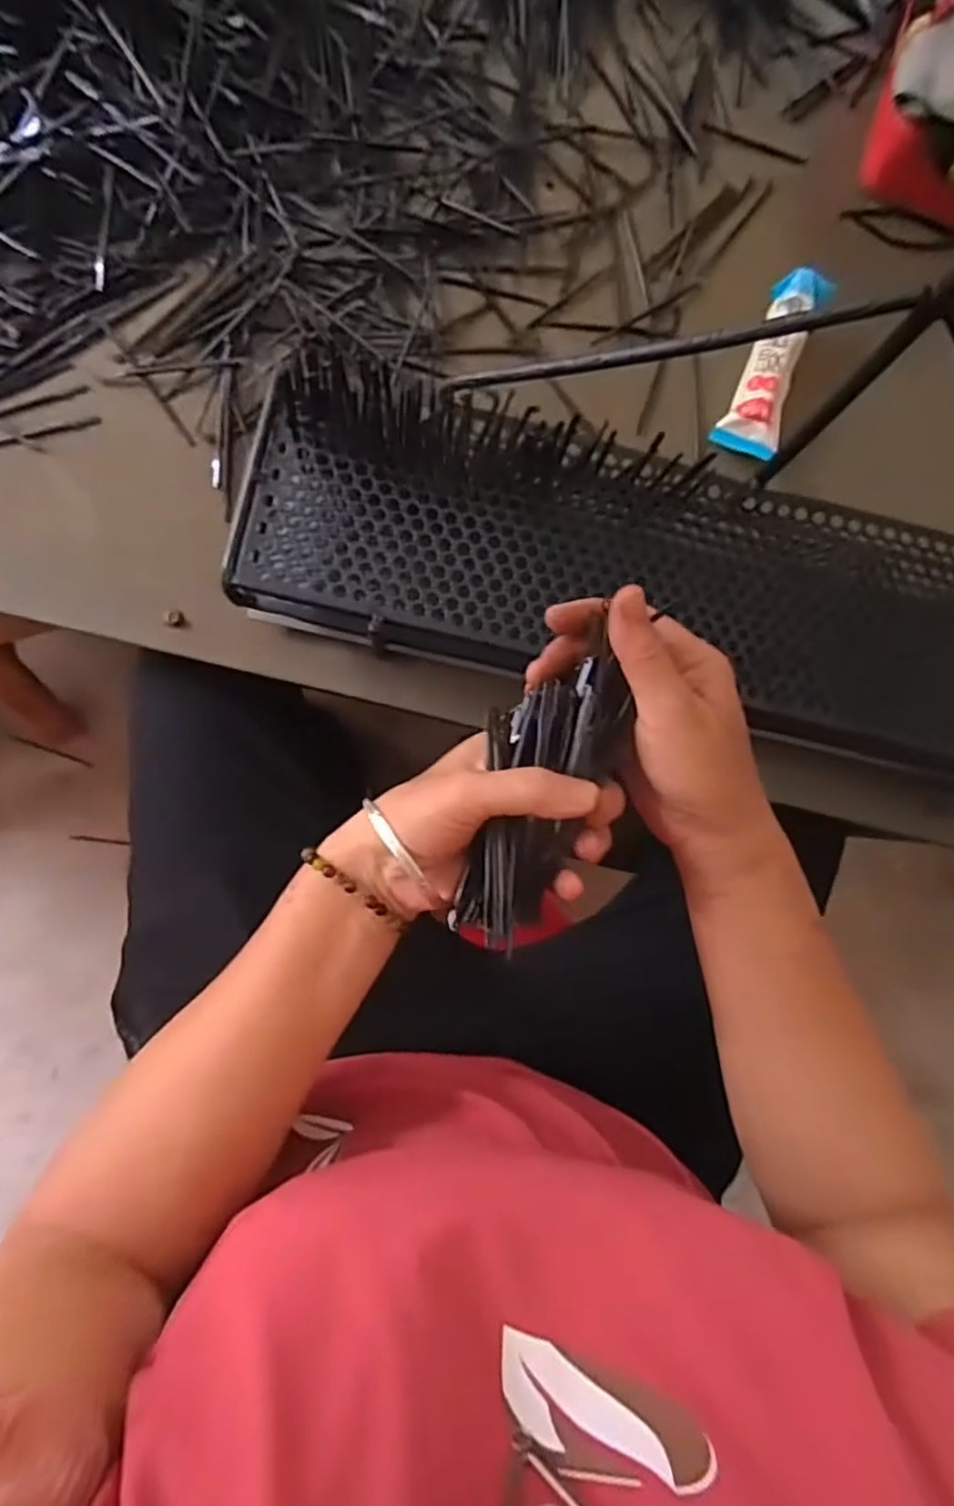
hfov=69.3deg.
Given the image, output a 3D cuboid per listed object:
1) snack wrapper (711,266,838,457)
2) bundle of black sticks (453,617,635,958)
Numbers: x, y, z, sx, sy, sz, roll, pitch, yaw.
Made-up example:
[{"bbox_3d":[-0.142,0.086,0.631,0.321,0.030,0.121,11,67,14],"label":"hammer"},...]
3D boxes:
[{"bbox_3d":[0.220,-0.289,0.511,0.043,0.021,0.134,19,95,-5],"label":"snack wrapper"},{"bbox_3d":[0.025,0.016,0.314,0.055,0.037,0.140,20,83,-5],"label":"bundle of black sticks"}]

